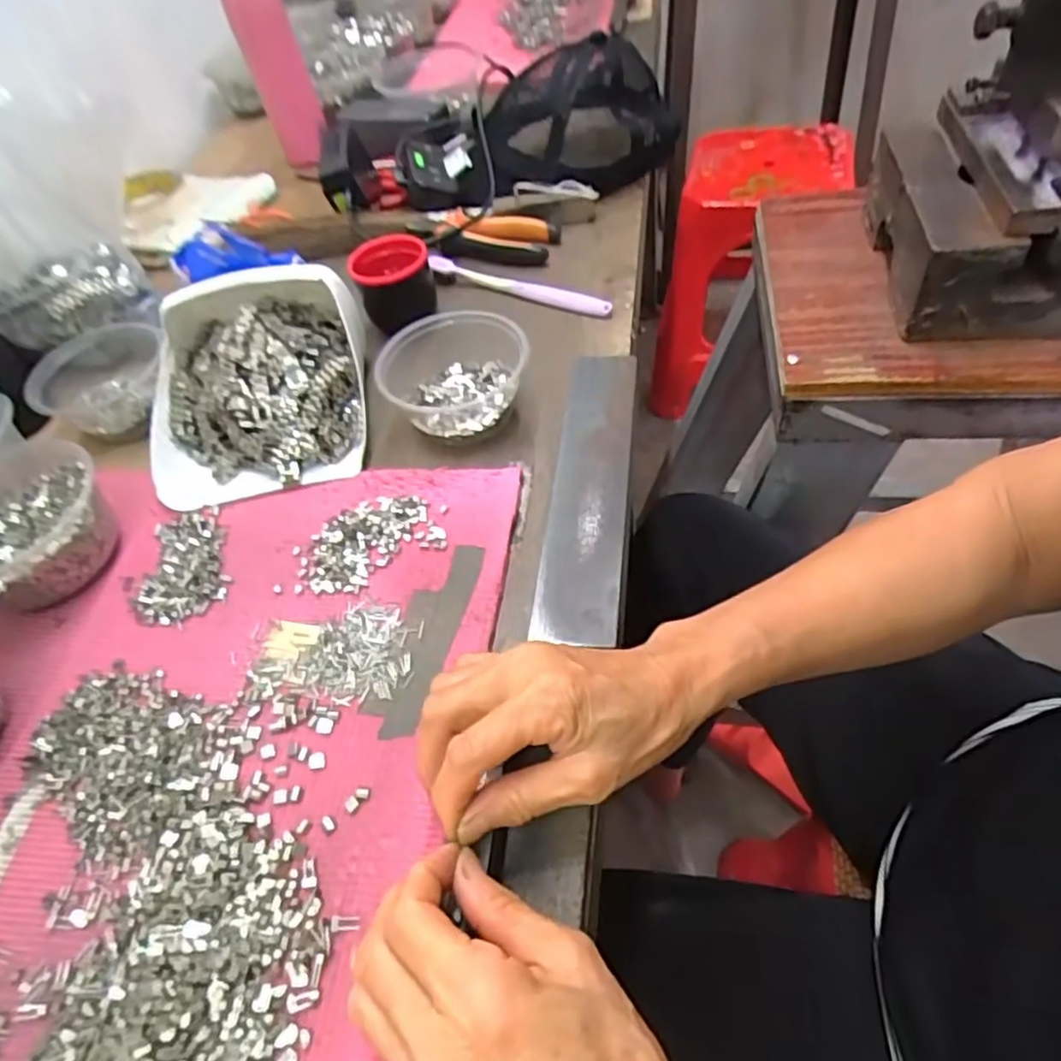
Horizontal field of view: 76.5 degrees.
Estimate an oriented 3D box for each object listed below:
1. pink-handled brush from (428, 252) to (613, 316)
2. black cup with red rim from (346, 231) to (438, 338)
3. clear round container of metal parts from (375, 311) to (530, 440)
[{"bbox_3d":[-0.014,-0.213,0.589,0.181,0.014,0.024,24,59,22],"label":"pink-handled brush"},{"bbox_3d":[-0.113,-0.205,0.562,0.064,0.058,0.061,-17,52,-4],"label":"black cup with red rim"},{"bbox_3d":[-0.054,-0.111,0.491,0.107,0.049,0.088,-16,52,-3],"label":"clear round container of metal parts"}]

